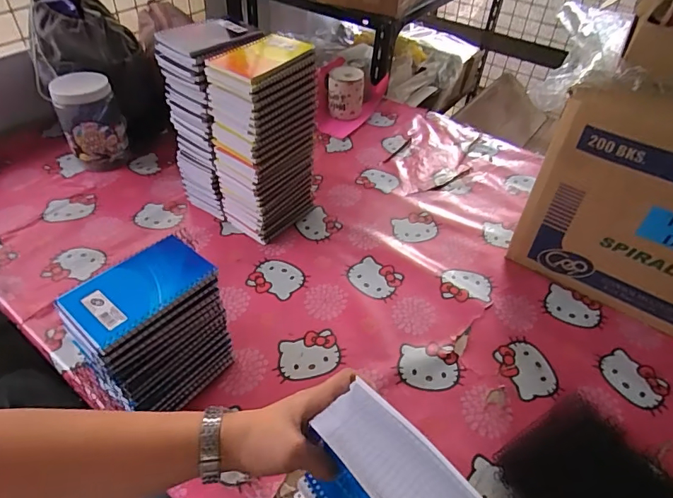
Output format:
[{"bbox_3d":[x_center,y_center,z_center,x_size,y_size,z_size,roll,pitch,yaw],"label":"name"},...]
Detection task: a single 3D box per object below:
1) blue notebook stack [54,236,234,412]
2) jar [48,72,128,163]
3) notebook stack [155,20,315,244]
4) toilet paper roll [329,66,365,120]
[{"bbox_3d":[-0.201,0.100,0.512,0.082,0.175,0.135,32,51,26],"label":"blue notebook stack"},{"bbox_3d":[-0.449,-0.231,0.843,0.101,0.153,0.084,-20,49,-22],"label":"jar"},{"bbox_3d":[-0.151,-0.178,0.722,0.199,0.282,0.129,30,51,25],"label":"notebook stack"},{"bbox_3d":[0.021,-0.352,1.043,0.078,0.106,0.066,2,45,-2],"label":"toilet paper roll"}]

